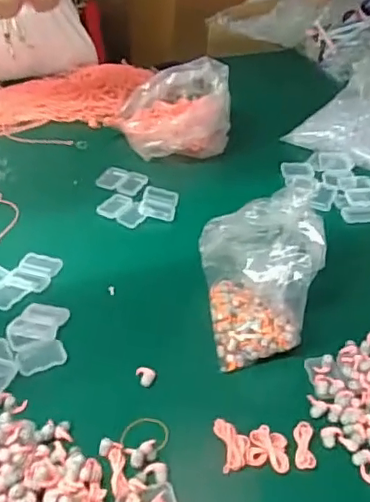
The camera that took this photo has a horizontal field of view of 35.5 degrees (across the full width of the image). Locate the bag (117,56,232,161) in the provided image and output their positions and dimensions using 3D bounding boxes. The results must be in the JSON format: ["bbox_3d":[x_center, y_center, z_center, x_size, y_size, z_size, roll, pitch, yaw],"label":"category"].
[{"bbox_3d":[-0.013,-0.264,1.082,0.207,0.100,0.187,-7,41,-10],"label":"bag"}]

